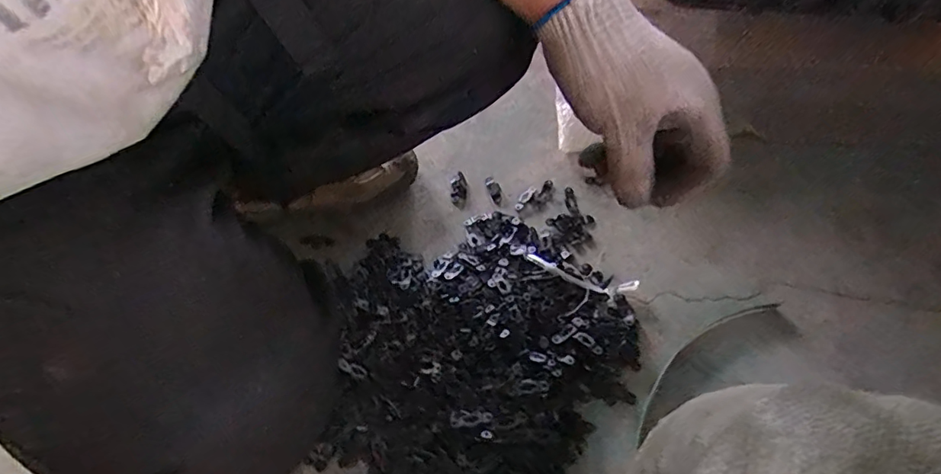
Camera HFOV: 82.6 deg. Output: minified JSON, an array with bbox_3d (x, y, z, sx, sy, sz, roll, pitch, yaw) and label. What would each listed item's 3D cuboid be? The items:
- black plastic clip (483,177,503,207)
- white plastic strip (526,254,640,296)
[{"bbox_3d":[0.034,-0.064,0.755,0.017,0.005,0.048,-18,64,-8],"label":"black plastic clip"},{"bbox_3d":[0.138,0.052,0.674,0.140,0.017,0.028,16,64,9],"label":"white plastic strip"}]

